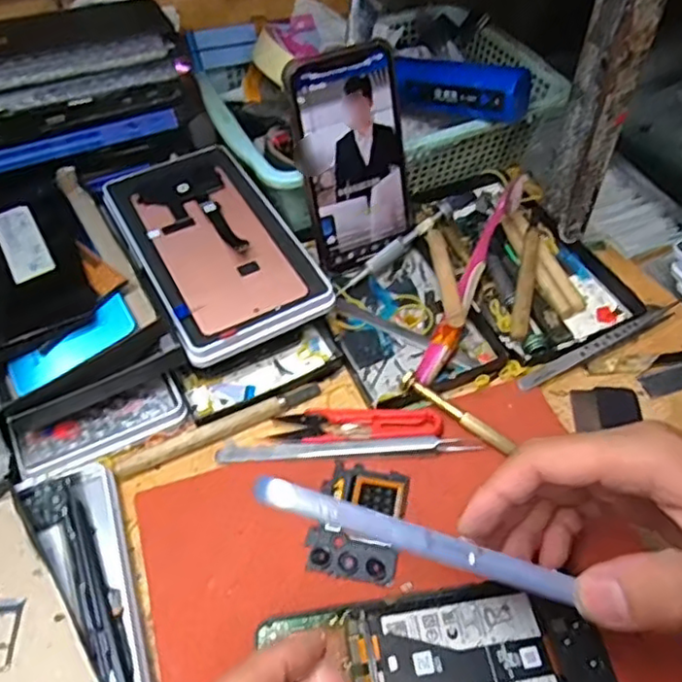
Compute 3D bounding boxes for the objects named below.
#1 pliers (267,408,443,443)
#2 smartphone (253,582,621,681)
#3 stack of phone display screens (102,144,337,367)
[{"bbox_3d":[0.011,0.049,0.389,0.099,0.006,0.025,-1,51,1],"label":"pliers"},{"bbox_3d":[0.048,0.155,0.299,0.153,0.013,0.073,-5,53,-7],"label":"smartphone"},{"bbox_3d":[-0.091,-0.070,0.449,0.101,0.011,0.187,-25,57,-17],"label":"stack of phone display screens"}]

